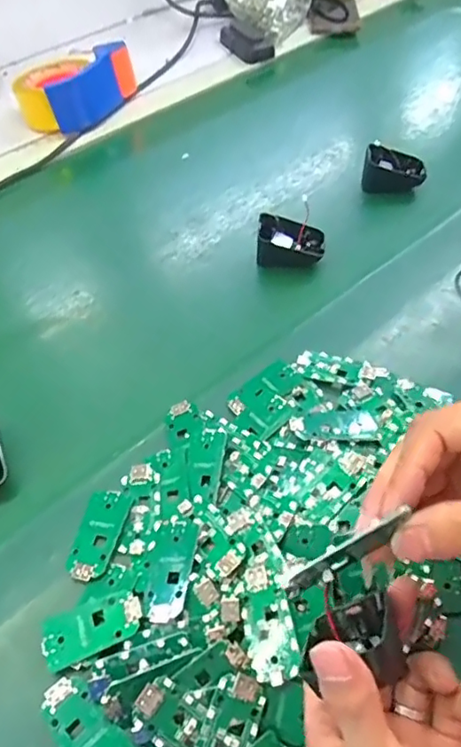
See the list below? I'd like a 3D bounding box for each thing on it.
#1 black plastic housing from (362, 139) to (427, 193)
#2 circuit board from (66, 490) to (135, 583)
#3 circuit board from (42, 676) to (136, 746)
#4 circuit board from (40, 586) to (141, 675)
[{"bbox_3d":[0.184,-0.228,0.622,0.070,0.044,0.037,3,53,5],"label":"black plastic housing"},{"bbox_3d":[-0.091,0.111,0.384,0.031,0.005,0.065,8,53,9],"label":"circuit board"},{"bbox_3d":[-0.083,0.205,0.318,0.031,0.005,0.064,-37,60,-23],"label":"circuit board"},{"bbox_3d":[-0.086,0.157,0.344,0.061,0.009,0.032,-20,54,-12],"label":"circuit board"}]

